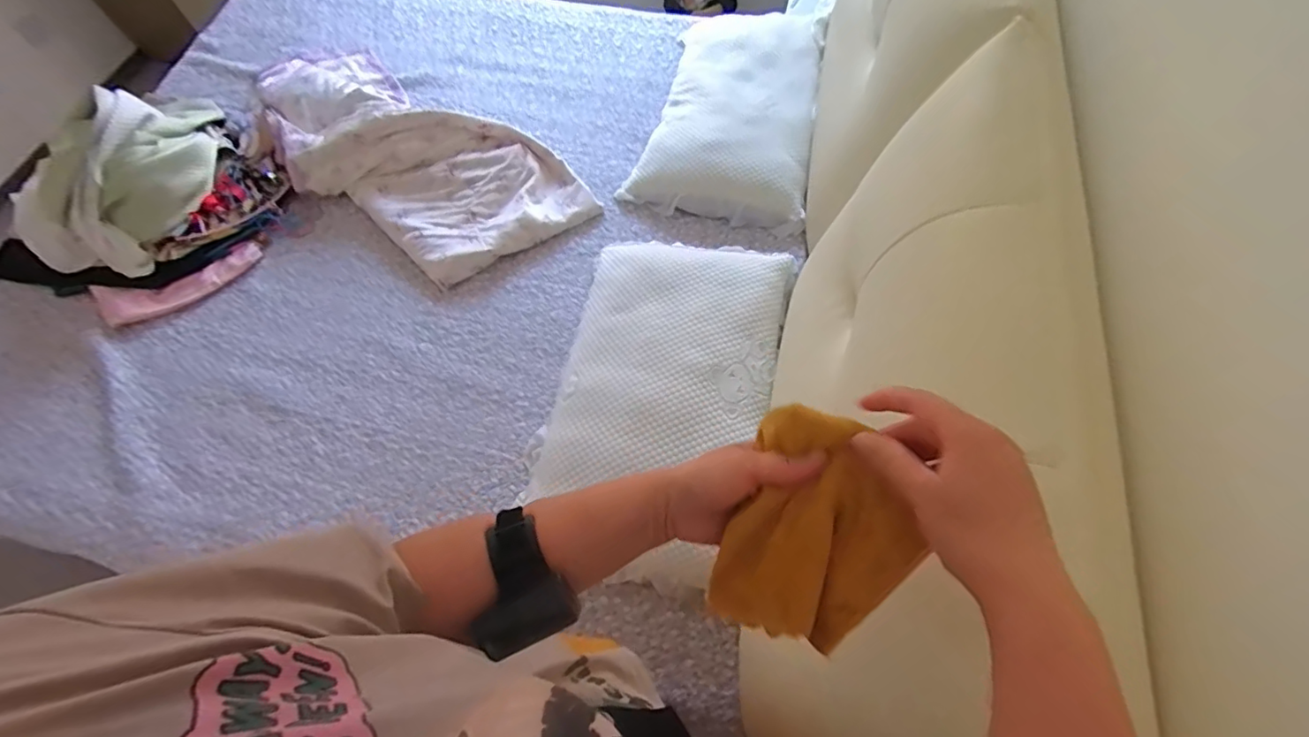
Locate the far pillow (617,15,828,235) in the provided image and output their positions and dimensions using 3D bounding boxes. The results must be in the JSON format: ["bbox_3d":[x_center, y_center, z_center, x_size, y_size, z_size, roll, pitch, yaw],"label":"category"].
[{"bbox_3d":[0.200,-0.652,1.418,0.426,0.120,0.636,13,71,7],"label":"far pillow"}]

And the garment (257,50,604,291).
[{"bbox_3d":[-0.639,-0.550,1.386,0.998,0.150,0.417,33,74,13],"label":"garment"}]

